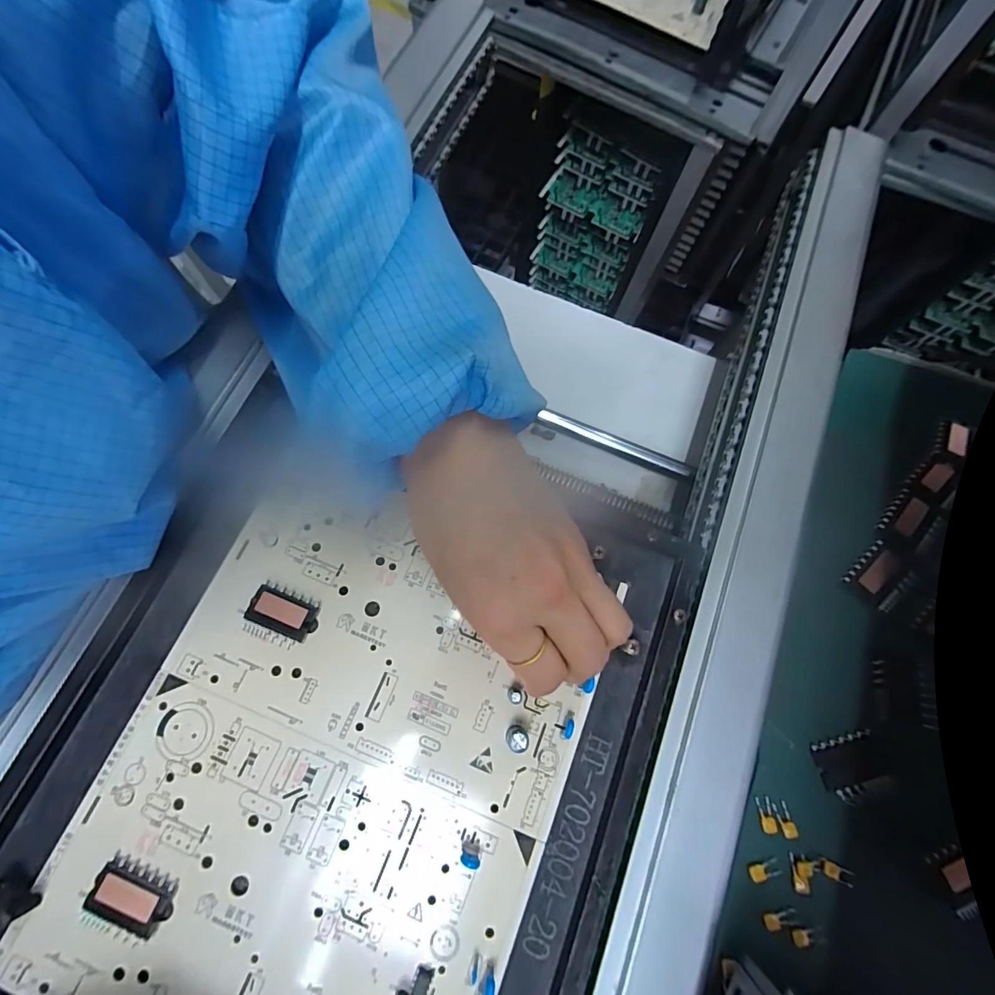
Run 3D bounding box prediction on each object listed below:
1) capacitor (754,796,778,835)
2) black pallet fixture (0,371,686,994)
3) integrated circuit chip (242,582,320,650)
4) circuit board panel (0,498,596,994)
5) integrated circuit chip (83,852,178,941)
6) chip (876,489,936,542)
[{"bbox_3d":[0.131,0.155,0.226,0.007,0.004,0.015,-5,74,-3],"label":"capacitor"},{"bbox_3d":[-0.073,0.130,0.223,0.284,0.016,0.313,18,74,3],"label":"black pallet fixture"},{"bbox_3d":[-0.112,0.061,0.242,0.035,0.006,0.026,21,74,4],"label":"integrated circuit chip"},{"bbox_3d":[-0.076,0.136,0.223,0.203,0.009,0.237,23,74,5],"label":"circuit board panel"},{"bbox_3d":[-0.161,0.176,0.205,0.035,0.006,0.023,25,74,5],"label":"integrated circuit chip"},{"bbox_3d":[0.234,0.010,0.265,0.019,0.004,0.035,42,77,10],"label":"chip"}]

